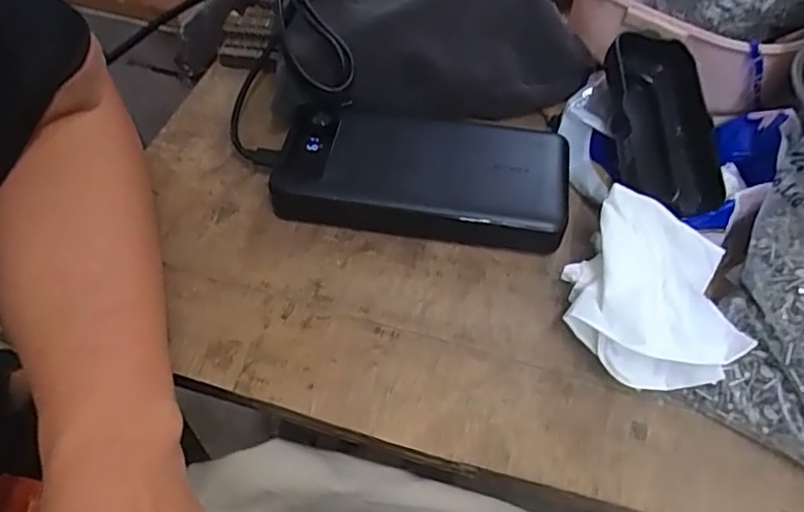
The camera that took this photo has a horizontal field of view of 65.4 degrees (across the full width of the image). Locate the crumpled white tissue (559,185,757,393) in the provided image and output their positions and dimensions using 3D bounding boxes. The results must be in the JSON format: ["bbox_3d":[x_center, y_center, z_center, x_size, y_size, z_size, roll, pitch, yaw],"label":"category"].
[{"bbox_3d":[0.114,0.019,0.292,0.073,0.042,0.082,15,55,9],"label":"crumpled white tissue"}]

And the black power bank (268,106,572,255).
[{"bbox_3d":[0.013,-0.044,0.344,0.158,0.028,0.069,9,54,5],"label":"black power bank"}]

